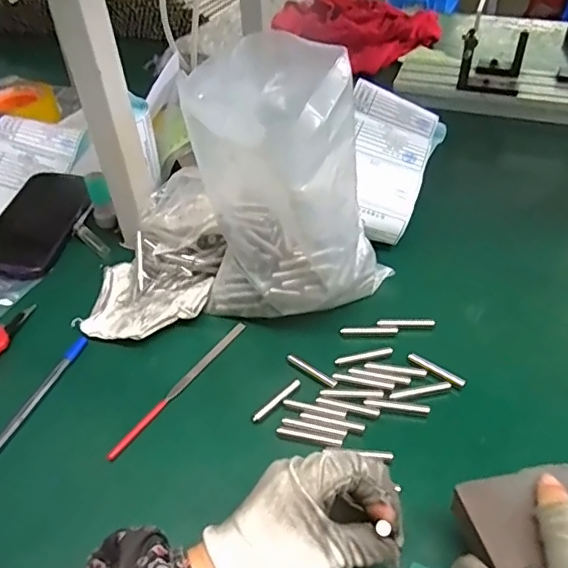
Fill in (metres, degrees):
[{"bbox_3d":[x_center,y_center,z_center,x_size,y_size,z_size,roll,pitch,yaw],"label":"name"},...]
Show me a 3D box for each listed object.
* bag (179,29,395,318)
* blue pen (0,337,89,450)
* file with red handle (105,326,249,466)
[{"bbox_3d":[0.011,-0.071,0.450,0.116,0.212,0.136,27,50,29],"label":"bag"},{"bbox_3d":[-0.198,0.094,0.439,0.009,0.005,0.140,13,45,17],"label":"blue pen"},{"bbox_3d":[-0.082,0.081,0.449,0.009,0.004,0.155,23,49,26],"label":"file with red handle"}]

